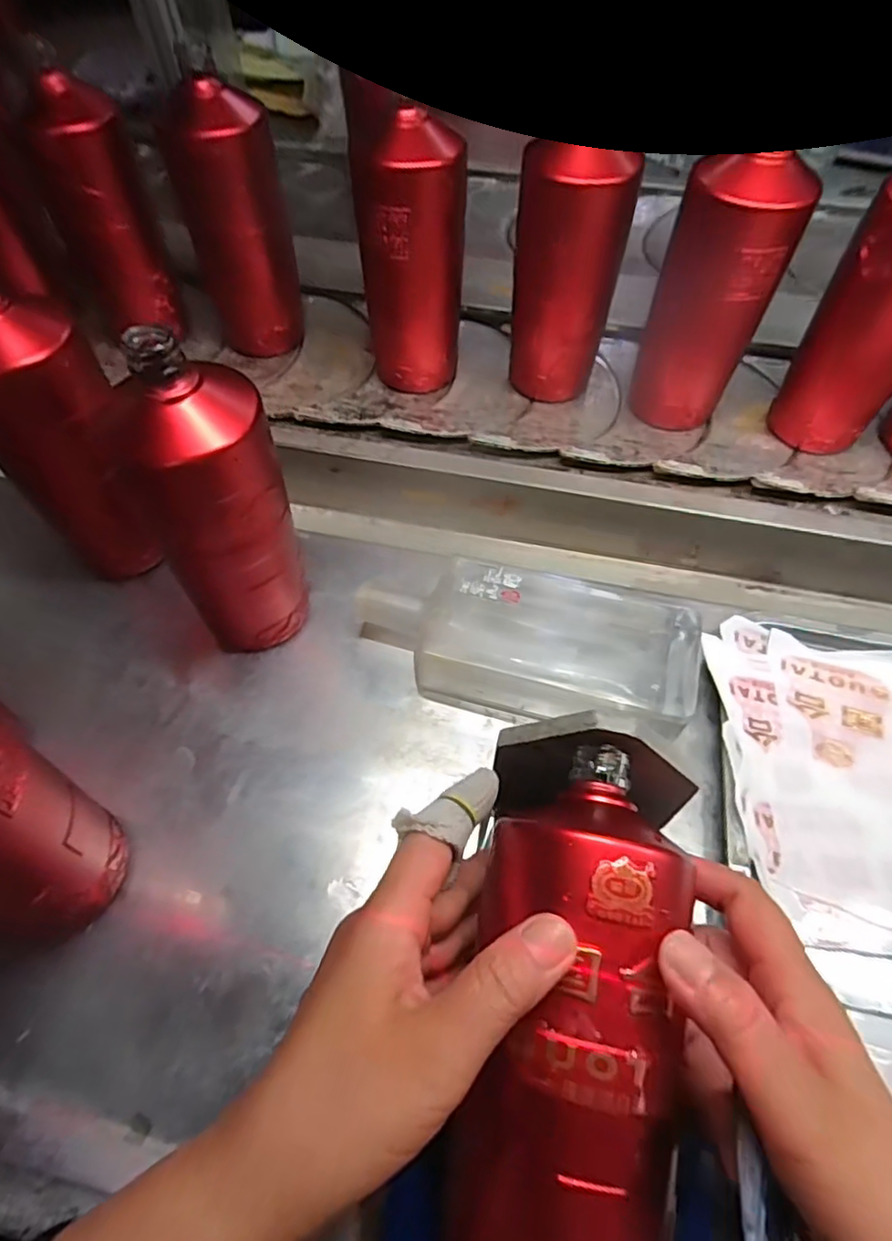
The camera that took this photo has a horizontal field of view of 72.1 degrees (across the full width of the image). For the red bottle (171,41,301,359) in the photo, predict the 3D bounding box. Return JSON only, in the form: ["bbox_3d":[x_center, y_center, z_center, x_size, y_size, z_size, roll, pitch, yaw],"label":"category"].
[{"bbox_3d":[-0.180,-0.333,0.528,0.073,0.201,0.073,22,65,15],"label":"red bottle"}]

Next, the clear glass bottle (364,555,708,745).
[{"bbox_3d":[0.060,0.019,0.406,0.205,0.041,0.106,14,55,9],"label":"clear glass bottle"}]

